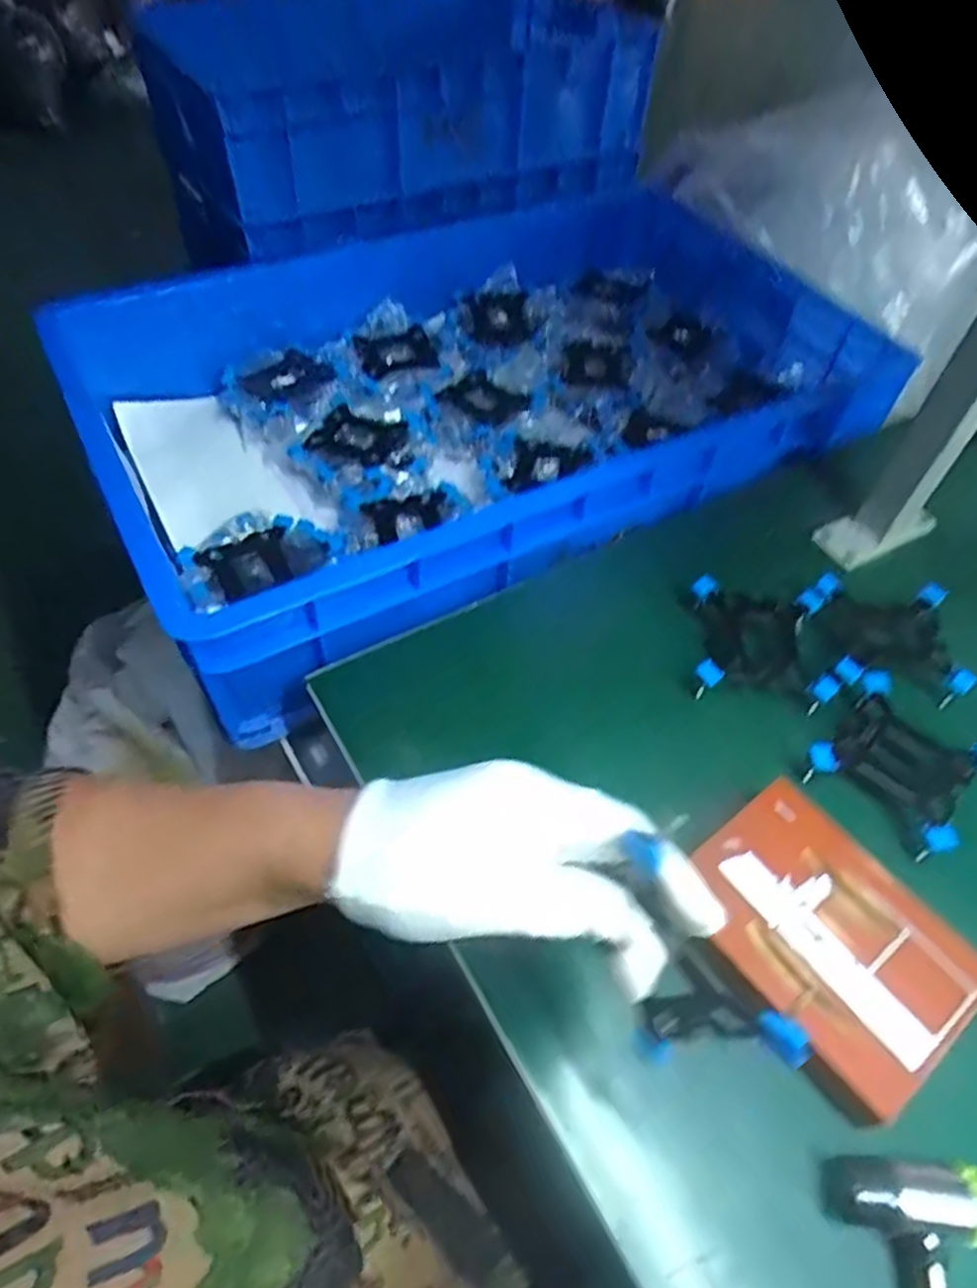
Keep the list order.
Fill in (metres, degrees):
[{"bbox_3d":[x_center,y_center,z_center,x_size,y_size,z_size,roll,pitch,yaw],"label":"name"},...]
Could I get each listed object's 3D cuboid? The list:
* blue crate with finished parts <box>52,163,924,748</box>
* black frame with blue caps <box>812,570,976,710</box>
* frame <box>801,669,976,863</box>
[{"bbox_3d":[-0.004,-0.233,0.698,0.657,0.125,0.422,-25,58,-20],"label":"blue crate with finished parts"},{"bbox_3d":[0.271,-0.005,0.520,0.086,0.029,0.082,7,53,2],"label":"black frame with blue caps"},{"bbox_3d":[0.250,0.073,0.465,0.085,0.032,0.084,39,60,23],"label":"frame"}]

